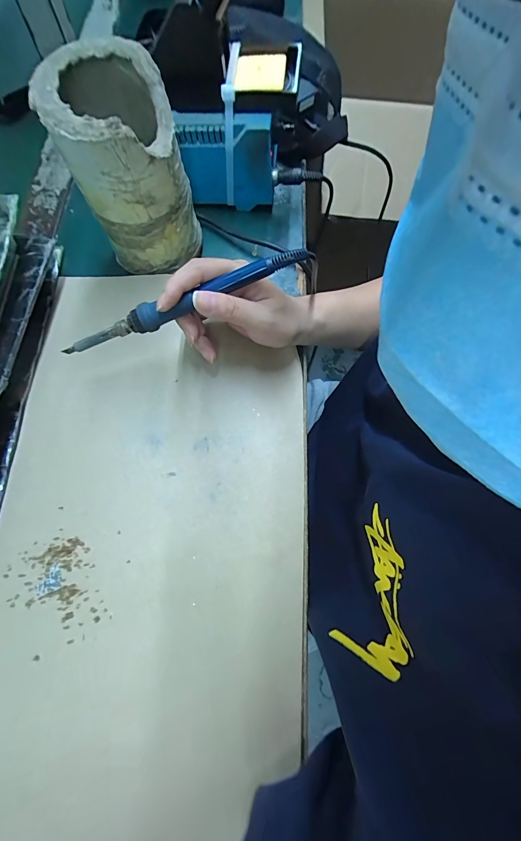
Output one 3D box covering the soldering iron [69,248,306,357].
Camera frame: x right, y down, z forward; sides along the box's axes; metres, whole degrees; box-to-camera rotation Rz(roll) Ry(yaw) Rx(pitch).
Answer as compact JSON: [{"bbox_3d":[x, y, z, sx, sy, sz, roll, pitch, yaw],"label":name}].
[{"bbox_3d":[-0.066,-0.093,0.267,0.212,0.015,0.016,-20,73,8],"label":"soldering iron"}]

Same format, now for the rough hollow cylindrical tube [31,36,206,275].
[{"bbox_3d":[-0.117,-0.224,0.315,0.092,0.153,0.096,0,72,-2],"label":"rough hollow cylindrical tube"}]

